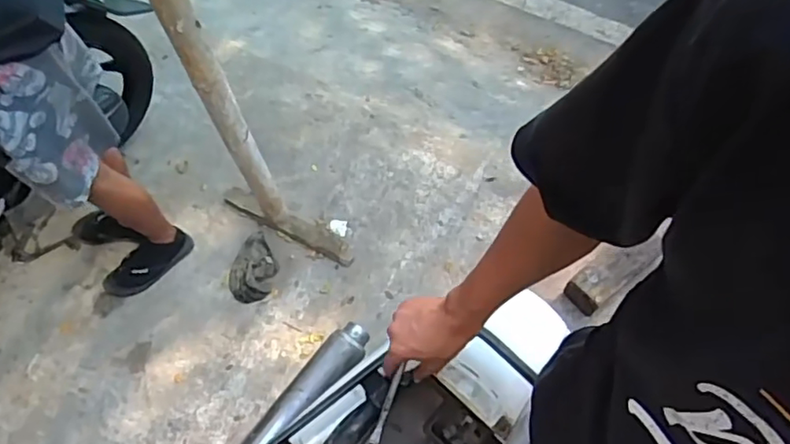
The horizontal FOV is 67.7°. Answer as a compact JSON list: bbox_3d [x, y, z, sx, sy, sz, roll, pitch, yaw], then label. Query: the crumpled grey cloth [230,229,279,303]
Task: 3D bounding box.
[{"bbox_3d":[-0.403,0.134,1.688,0.129,0.033,0.207,3,64,4],"label":"crumpled grey cloth"}]

